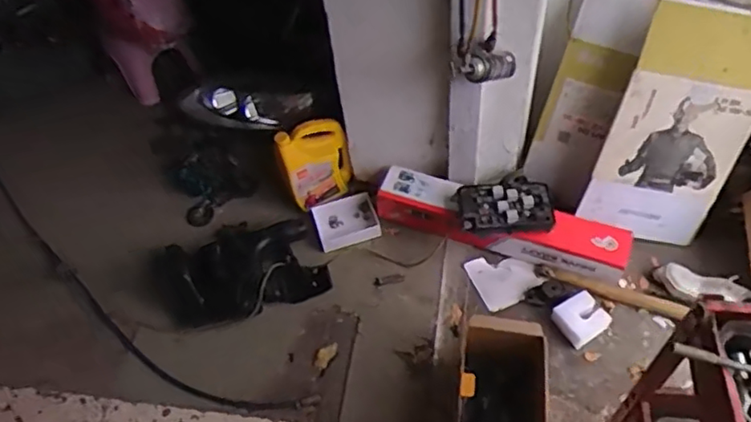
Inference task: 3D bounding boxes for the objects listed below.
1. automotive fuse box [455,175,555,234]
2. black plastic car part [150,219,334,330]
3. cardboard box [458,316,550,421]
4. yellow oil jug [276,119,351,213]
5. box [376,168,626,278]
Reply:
[{"bbox_3d":[0.349,-0.015,1.690,0.238,0.077,0.144,-3,53,4],"label":"automotive fuse box"},{"bbox_3d":[-0.381,0.143,1.736,0.444,0.107,0.295,-16,56,-8],"label":"black plastic car part"},{"bbox_3d":[0.298,0.451,1.442,0.214,0.179,0.378,4,54,9],"label":"cardboard box"},{"bbox_3d":[-0.172,-0.144,1.820,0.197,0.254,0.126,-18,53,-7],"label":"yellow oil jug"},{"bbox_3d":[0.346,0.034,1.752,0.699,0.123,0.134,13,56,15],"label":"box"}]

